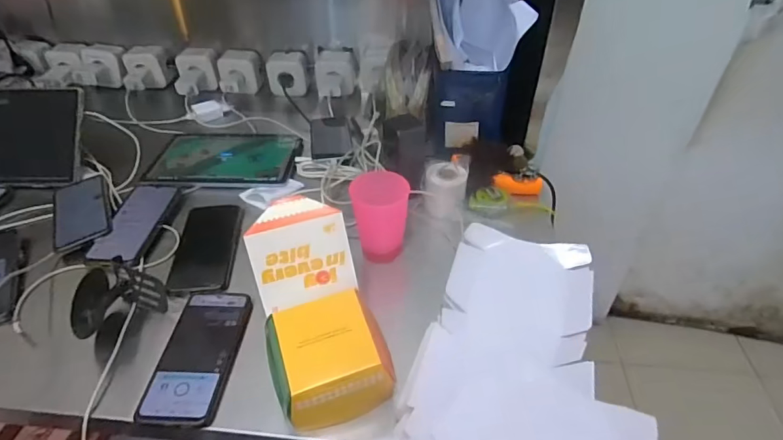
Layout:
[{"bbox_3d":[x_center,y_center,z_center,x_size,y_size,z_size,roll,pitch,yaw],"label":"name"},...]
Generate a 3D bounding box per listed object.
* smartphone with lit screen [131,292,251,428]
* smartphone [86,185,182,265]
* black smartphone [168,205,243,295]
[{"bbox_3d":[-0.221,0.150,0.530,0.083,0.018,0.169,1,41,1],"label":"smartphone with lit screen"},{"bbox_3d":[-0.390,0.002,0.703,0.074,0.015,0.183,1,41,1],"label":"smartphone"},{"bbox_3d":[-0.267,0.037,0.678,0.080,0.008,0.181,0,40,-13],"label":"black smartphone"}]

